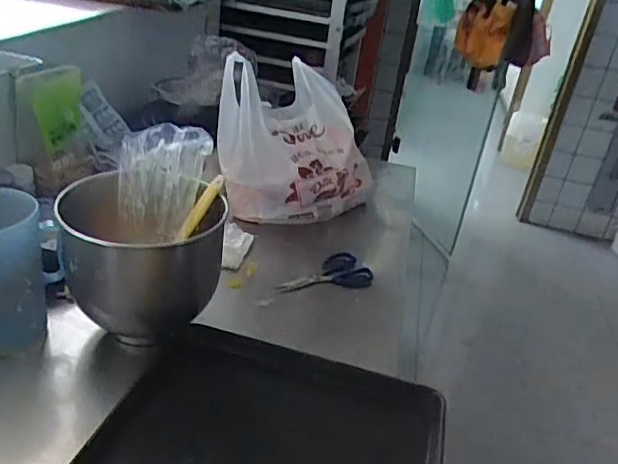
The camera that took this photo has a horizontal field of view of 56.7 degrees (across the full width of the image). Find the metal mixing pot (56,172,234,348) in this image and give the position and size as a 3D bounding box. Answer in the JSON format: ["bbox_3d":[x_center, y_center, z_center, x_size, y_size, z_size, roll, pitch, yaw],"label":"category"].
[{"bbox_3d":[-0.240,0.054,0.824,0.219,0.206,0.183,7,30,-2],"label":"metal mixing pot"}]

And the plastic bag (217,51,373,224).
[{"bbox_3d":[-0.015,-0.193,1.254,0.223,0.294,0.347,25,34,27],"label":"plastic bag"}]

